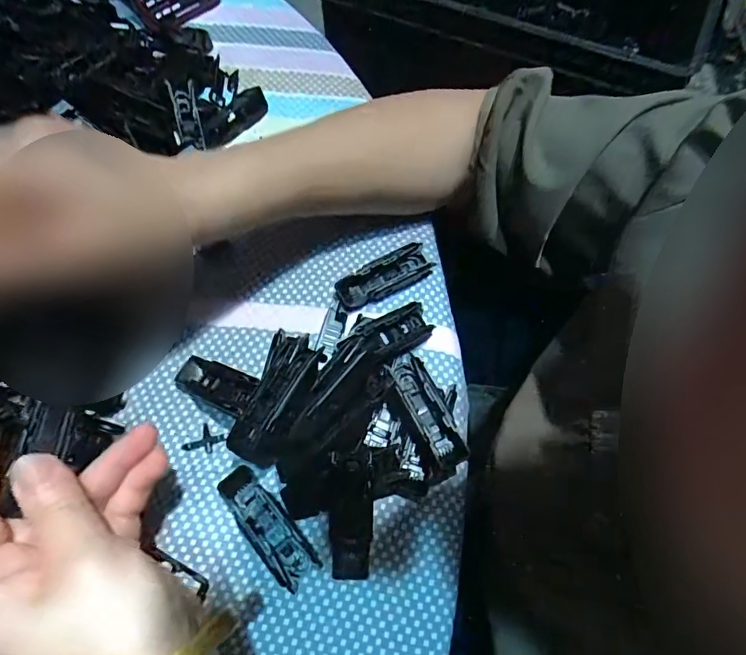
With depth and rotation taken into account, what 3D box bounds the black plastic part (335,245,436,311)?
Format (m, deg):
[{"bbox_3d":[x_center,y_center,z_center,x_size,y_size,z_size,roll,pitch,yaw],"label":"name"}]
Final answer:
[{"bbox_3d":[0.007,-0.033,0.313,0.067,0.015,0.021,-24,71,-12],"label":"black plastic part"}]

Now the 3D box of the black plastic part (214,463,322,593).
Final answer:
[{"bbox_3d":[-0.057,0.105,0.252,0.022,0.011,0.067,-37,74,-15],"label":"black plastic part"}]

